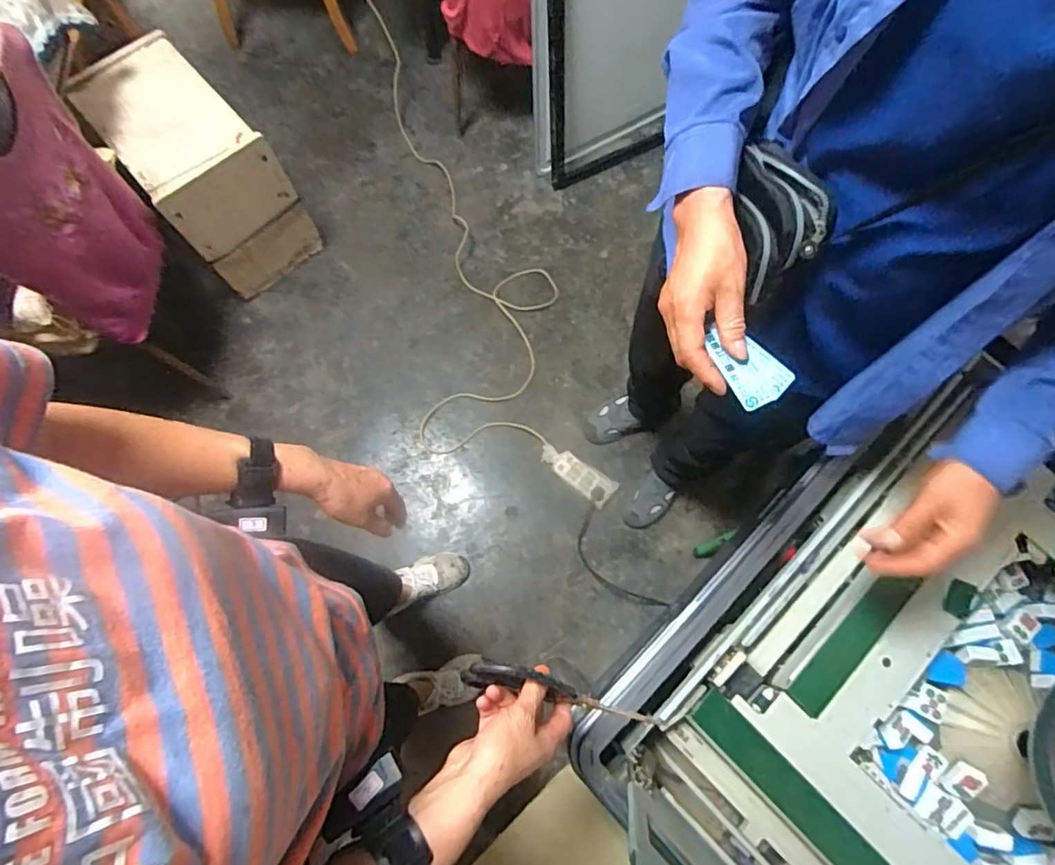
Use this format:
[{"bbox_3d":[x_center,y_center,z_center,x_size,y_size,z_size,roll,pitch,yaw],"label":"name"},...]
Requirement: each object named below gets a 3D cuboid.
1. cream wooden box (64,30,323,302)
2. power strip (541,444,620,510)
[{"bbox_3d":[-0.874,-0.703,1.537,0.295,0.485,0.435,-39,78,-11],"label":"cream wooden box"},{"bbox_3d":[0.139,0.114,1.551,0.229,0.026,0.084,36,77,8],"label":"power strip"}]

